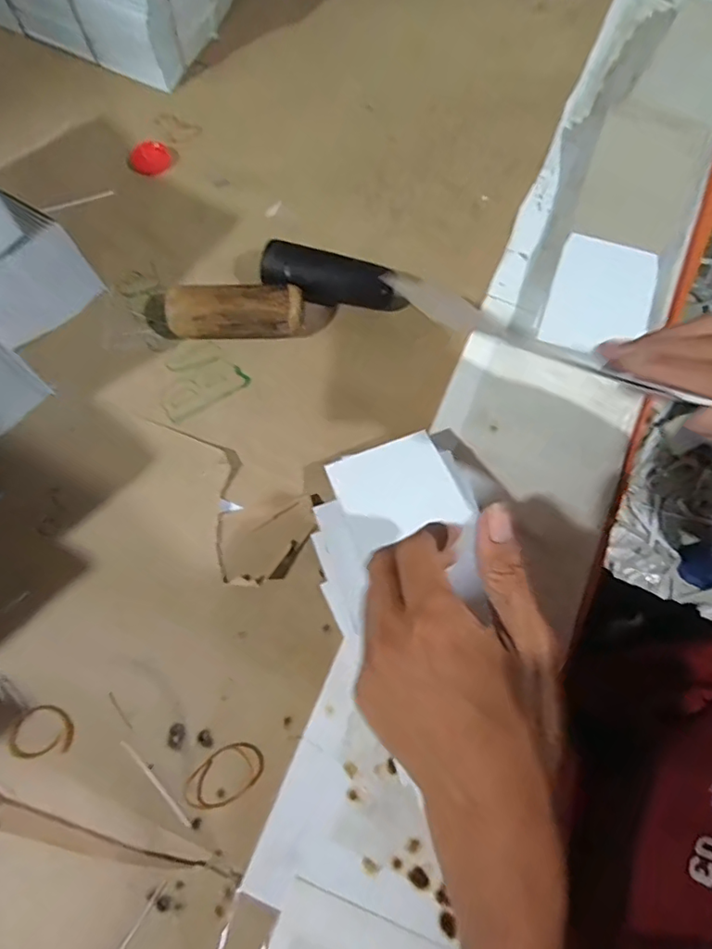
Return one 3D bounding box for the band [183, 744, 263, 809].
[{"bbox_3d":[-0.080,0.185,0.332,0.049,0.004,0.029,-37,76,-12],"label":"band"}]

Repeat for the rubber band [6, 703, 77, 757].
[{"bbox_3d":[-0.195,0.159,0.337,0.039,0.004,0.028,-6,72,-3],"label":"rubber band"}]

